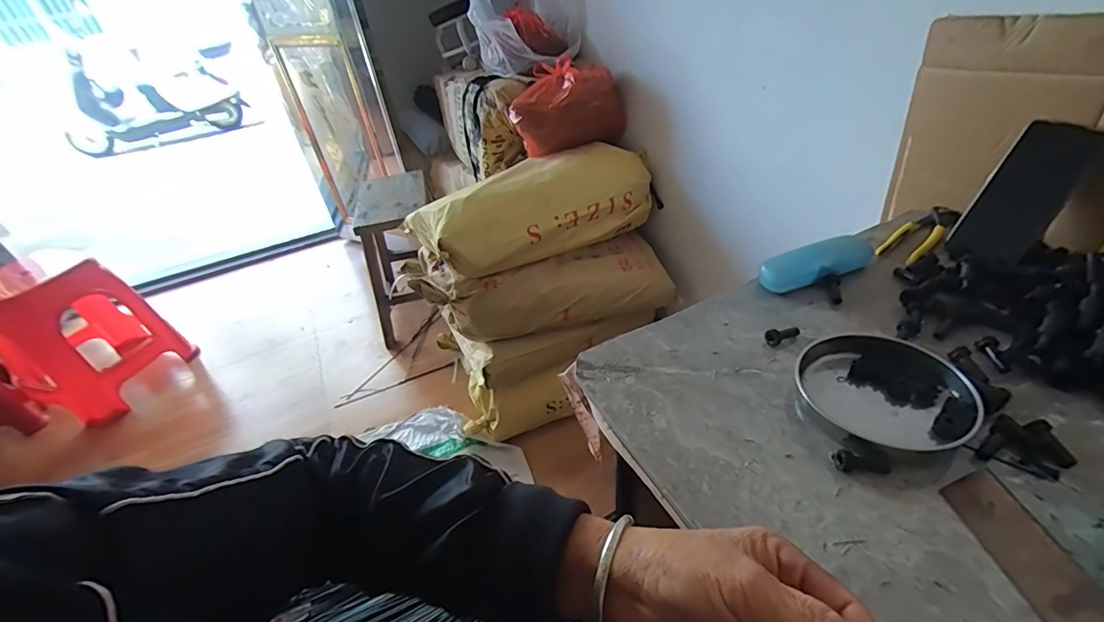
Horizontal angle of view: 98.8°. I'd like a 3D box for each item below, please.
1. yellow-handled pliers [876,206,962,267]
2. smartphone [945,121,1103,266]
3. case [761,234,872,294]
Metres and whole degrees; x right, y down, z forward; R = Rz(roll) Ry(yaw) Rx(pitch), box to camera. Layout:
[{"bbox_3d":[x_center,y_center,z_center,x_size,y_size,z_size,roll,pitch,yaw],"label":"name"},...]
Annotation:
[{"bbox_3d":[0.500,-0.105,0.641,0.160,0.012,0.048,-30,44,-26],"label":"yellow-handled pliers"},{"bbox_3d":[0.570,-0.140,0.573,0.014,0.161,0.079,-3,33,-39],"label":"smartphone"},{"bbox_3d":[0.337,-0.060,0.598,0.157,0.037,0.044,-18,40,-12],"label":"case"}]

